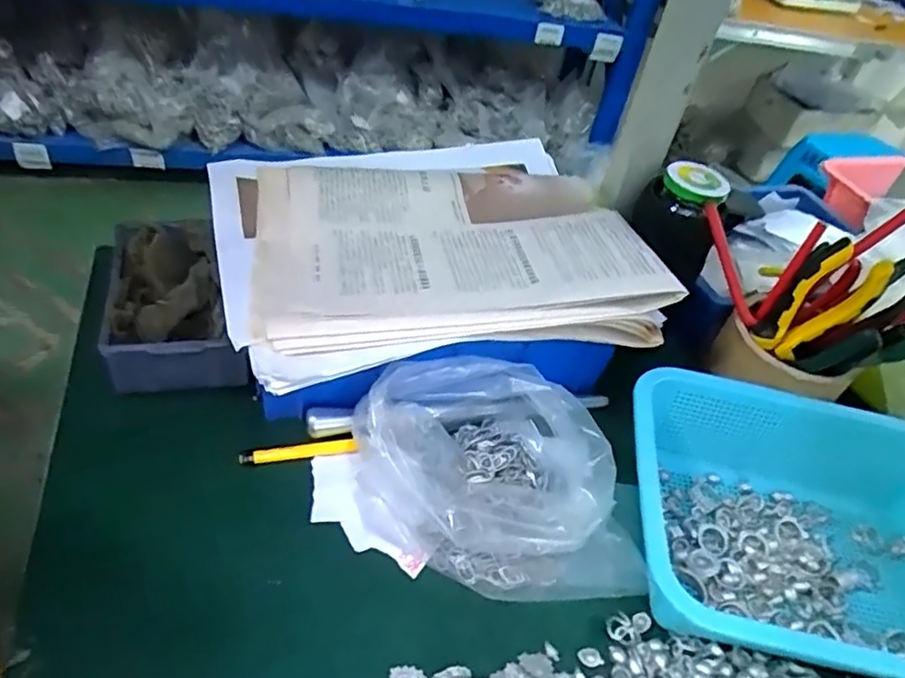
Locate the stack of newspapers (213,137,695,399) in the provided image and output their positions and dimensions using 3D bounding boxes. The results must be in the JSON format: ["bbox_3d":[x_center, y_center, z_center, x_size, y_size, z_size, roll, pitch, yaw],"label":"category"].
[{"bbox_3d":[-0.018,-0.076,0.473,0.290,0.030,0.232,-6,46,-19],"label":"stack of newspapers"}]

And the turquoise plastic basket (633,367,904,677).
[{"bbox_3d":[0.263,0.128,0.434,0.281,0.076,0.178,7,42,-4],"label":"turquoise plastic basket"}]

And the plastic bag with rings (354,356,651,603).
[{"bbox_3d":[0.031,0.088,0.410,0.163,0.070,0.152,-8,46,-20],"label":"plastic bag with rings"}]

